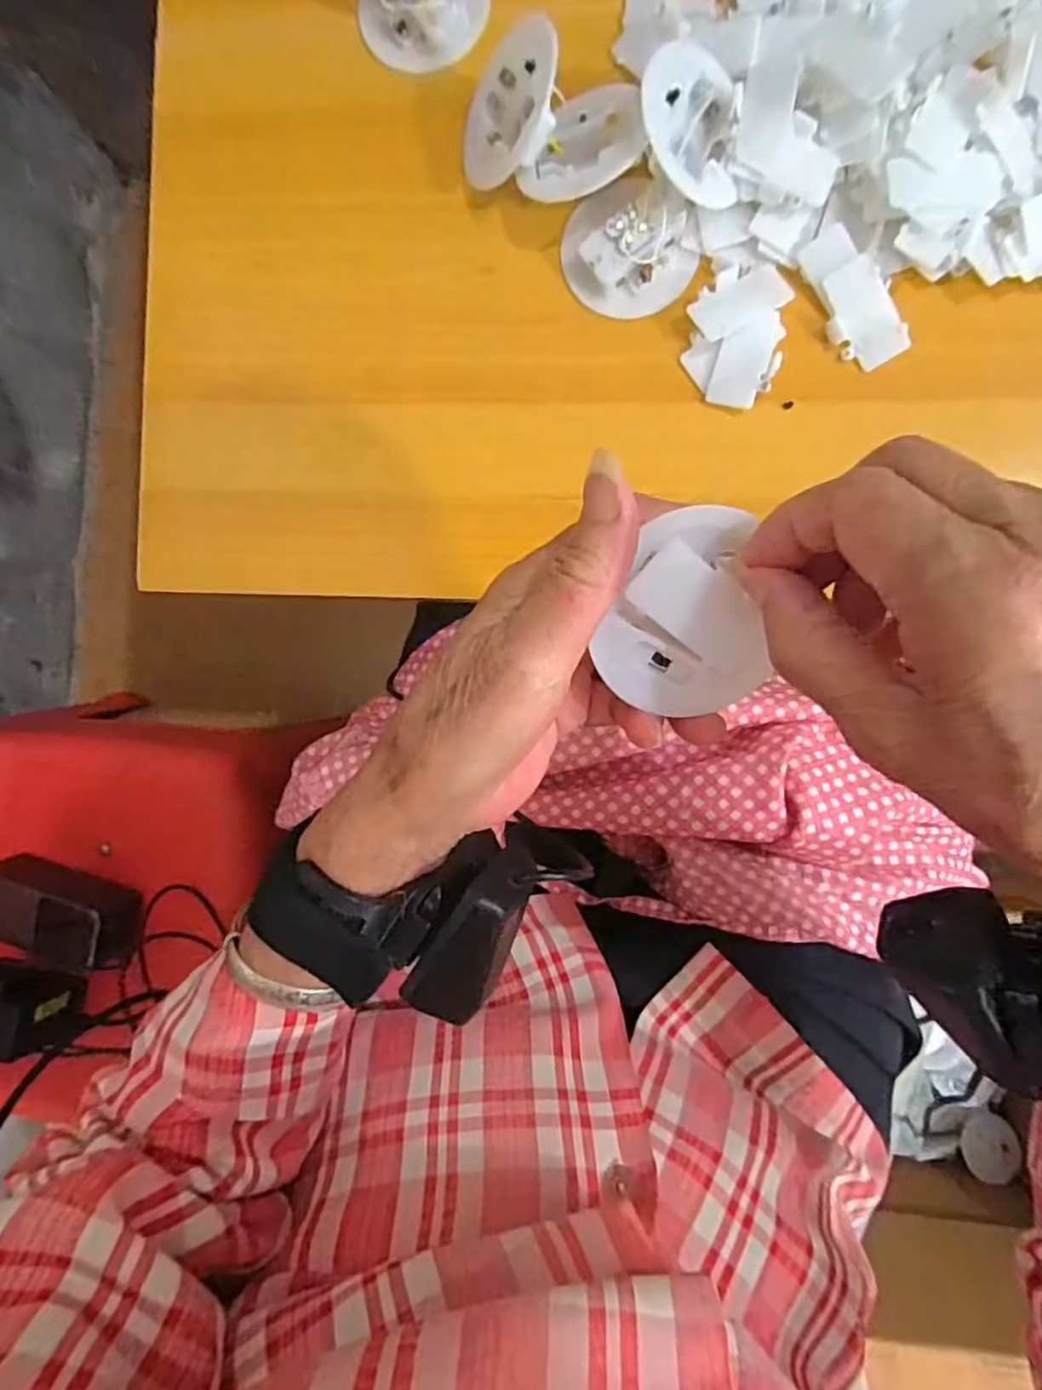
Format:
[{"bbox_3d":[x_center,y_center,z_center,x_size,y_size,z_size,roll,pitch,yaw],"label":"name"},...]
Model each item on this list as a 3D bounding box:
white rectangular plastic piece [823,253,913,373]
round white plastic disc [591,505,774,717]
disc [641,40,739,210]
[{"bbox_3d":[0.162,-0.179,0.314,0.027,0.009,0.047,-28,97,7],"label":"white rectangular plastic piece"},{"bbox_3d":[0.049,-0.022,0.207,0.049,0.009,0.063,-12,113,10],"label":"round white plastic disc"},{"bbox_3d":[0.074,-0.259,0.304,0.050,0.015,0.062,-4,98,-28],"label":"disc"}]

